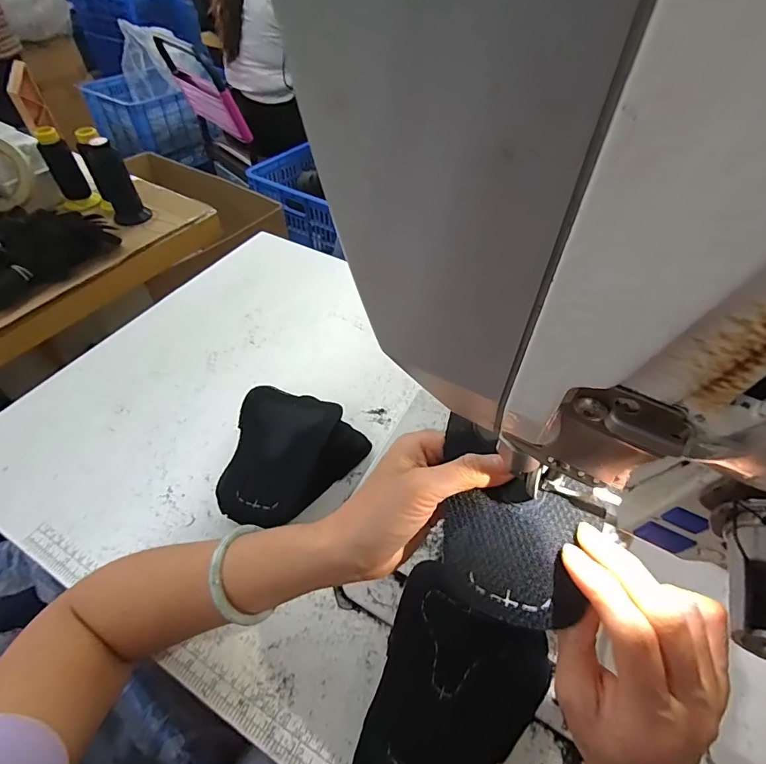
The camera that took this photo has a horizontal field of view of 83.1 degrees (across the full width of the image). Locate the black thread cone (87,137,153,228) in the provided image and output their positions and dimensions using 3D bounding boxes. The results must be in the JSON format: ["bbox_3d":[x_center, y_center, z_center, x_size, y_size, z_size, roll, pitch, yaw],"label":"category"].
[{"bbox_3d":[-0.445,-0.337,0.714,0.057,0.109,0.063,-26,55,-20],"label":"black thread cone"}]

